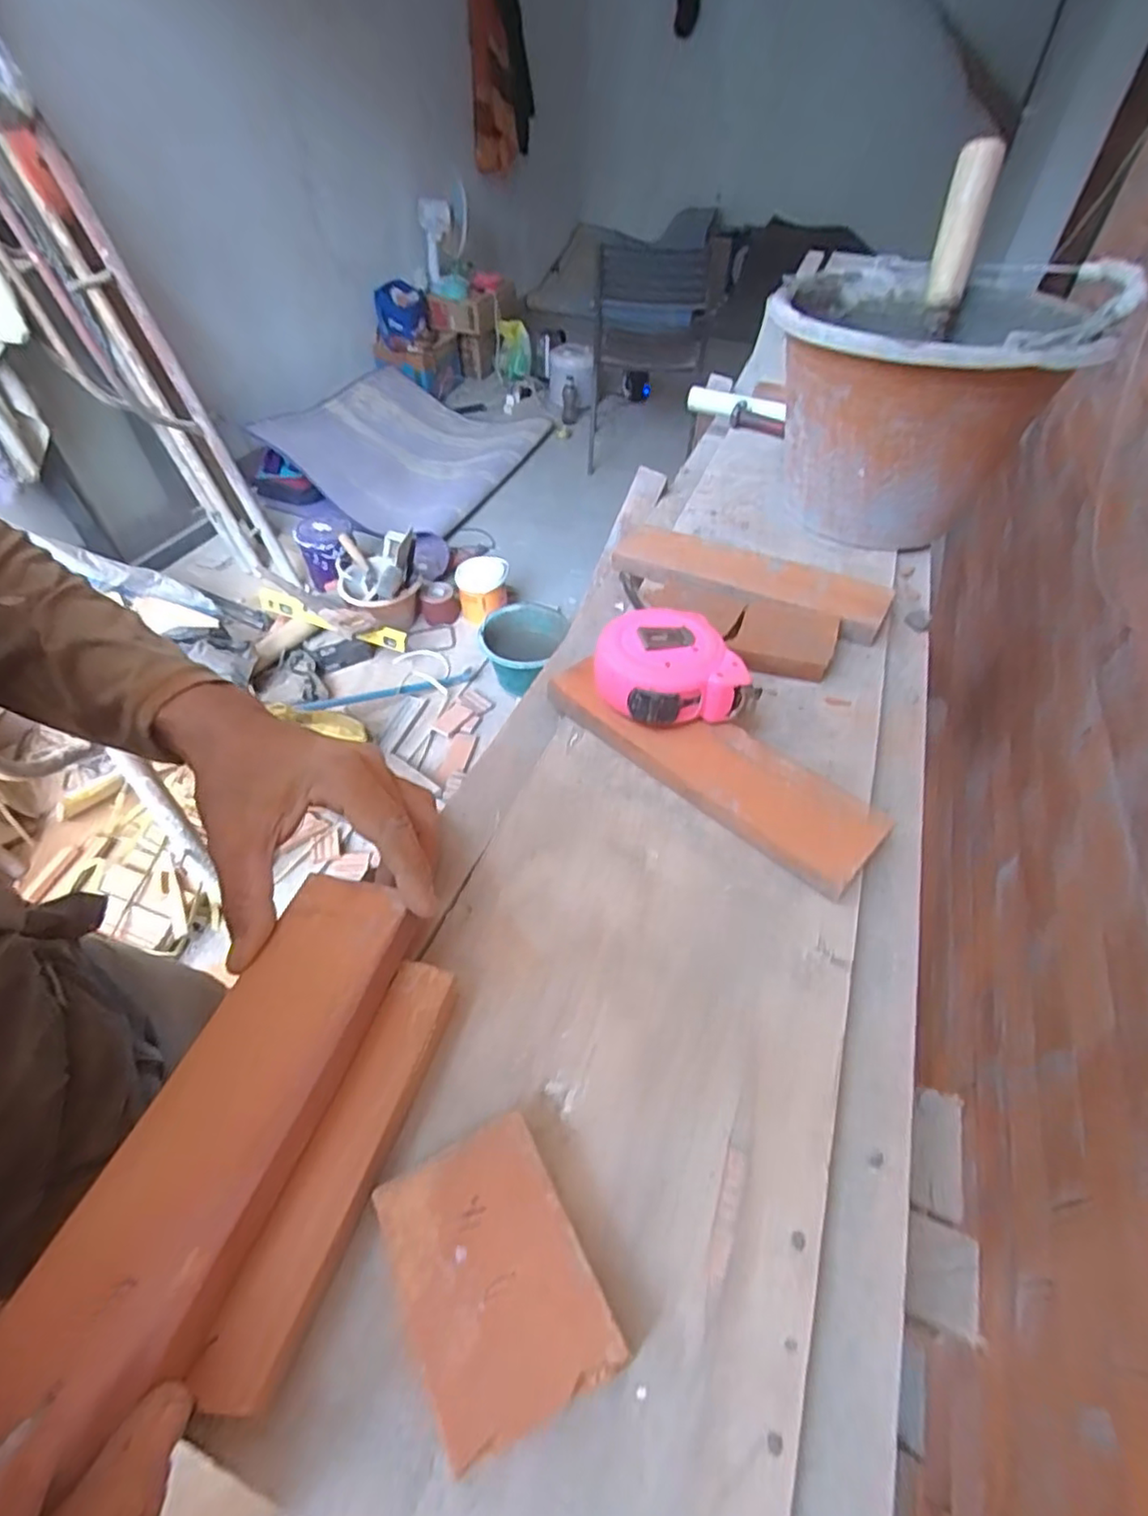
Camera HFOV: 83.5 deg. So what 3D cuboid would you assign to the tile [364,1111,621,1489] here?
[{"bbox_3d":[-0.029,0.187,0.234,0.060,0.020,0.084,-22,52,-19],"label":"tile"}]

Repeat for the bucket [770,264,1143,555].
[{"bbox_3d":[0.299,-0.308,0.583,0.243,0.185,0.242,0,48,0],"label":"bucket"}]

